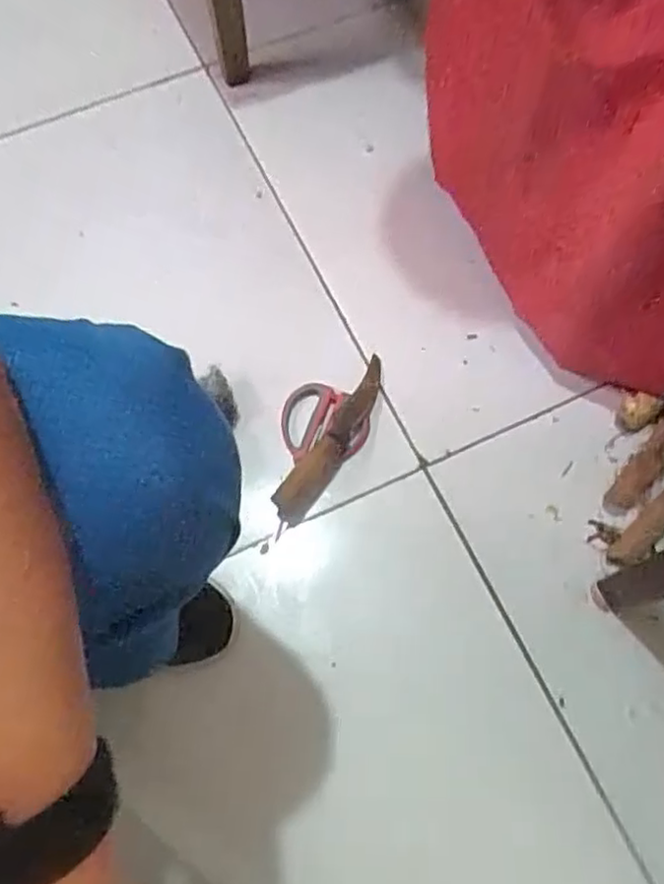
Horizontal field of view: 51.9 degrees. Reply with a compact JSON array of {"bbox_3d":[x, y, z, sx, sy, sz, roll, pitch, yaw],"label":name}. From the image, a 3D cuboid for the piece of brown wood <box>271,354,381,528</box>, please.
[{"bbox_3d":[0.006,-0.007,0.669,0.036,0.041,0.190,29,73,10],"label":"piece of brown wood"}]

